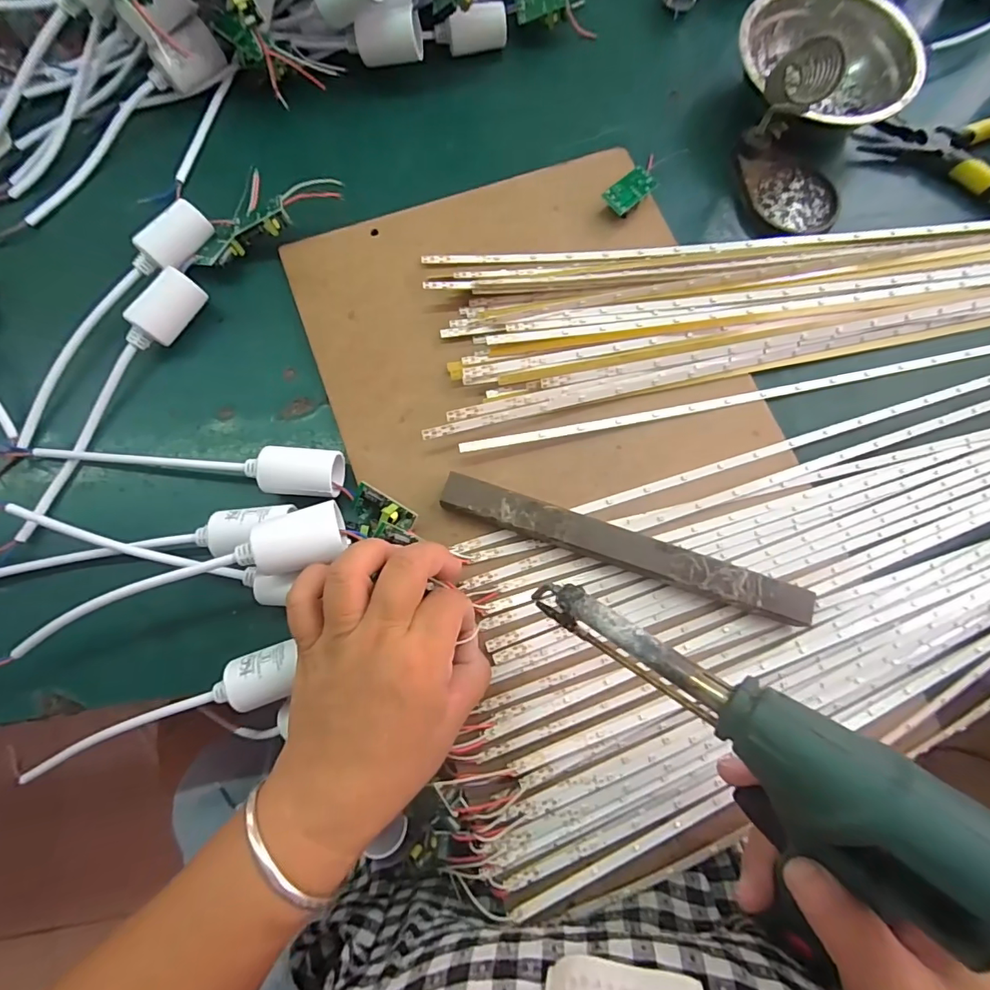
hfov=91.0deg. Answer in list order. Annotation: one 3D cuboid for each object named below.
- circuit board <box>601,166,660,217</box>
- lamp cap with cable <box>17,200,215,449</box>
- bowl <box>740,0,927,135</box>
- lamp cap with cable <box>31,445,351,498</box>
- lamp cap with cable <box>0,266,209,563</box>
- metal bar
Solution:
[{"bbox_3d":[0.095,-0.213,0.343,0.038,0.012,0.019,-43,82,-9],"label":"circuit board"},{"bbox_3d":[-0.245,-0.110,0.303,0.027,0.023,0.182,37,80,6],"label":"lamp cap with cable"},{"bbox_3d":[0.238,-0.315,0.353,0.097,0.037,0.116,-11,79,-3],"label":"bowl"},{"bbox_3d":[-0.183,-0.015,0.288,0.180,0.023,0.028,2,79,-1],"label":"lamp cap with cable"},{"bbox_3d":[-0.241,-0.053,0.293,0.022,0.025,0.196,28,79,4],"label":"lamp cap with cable"},{"bbox_3d":[0.074,0.031,0.284,0.214,0.017,0.021,18,79,3],"label":"metal bar"}]

